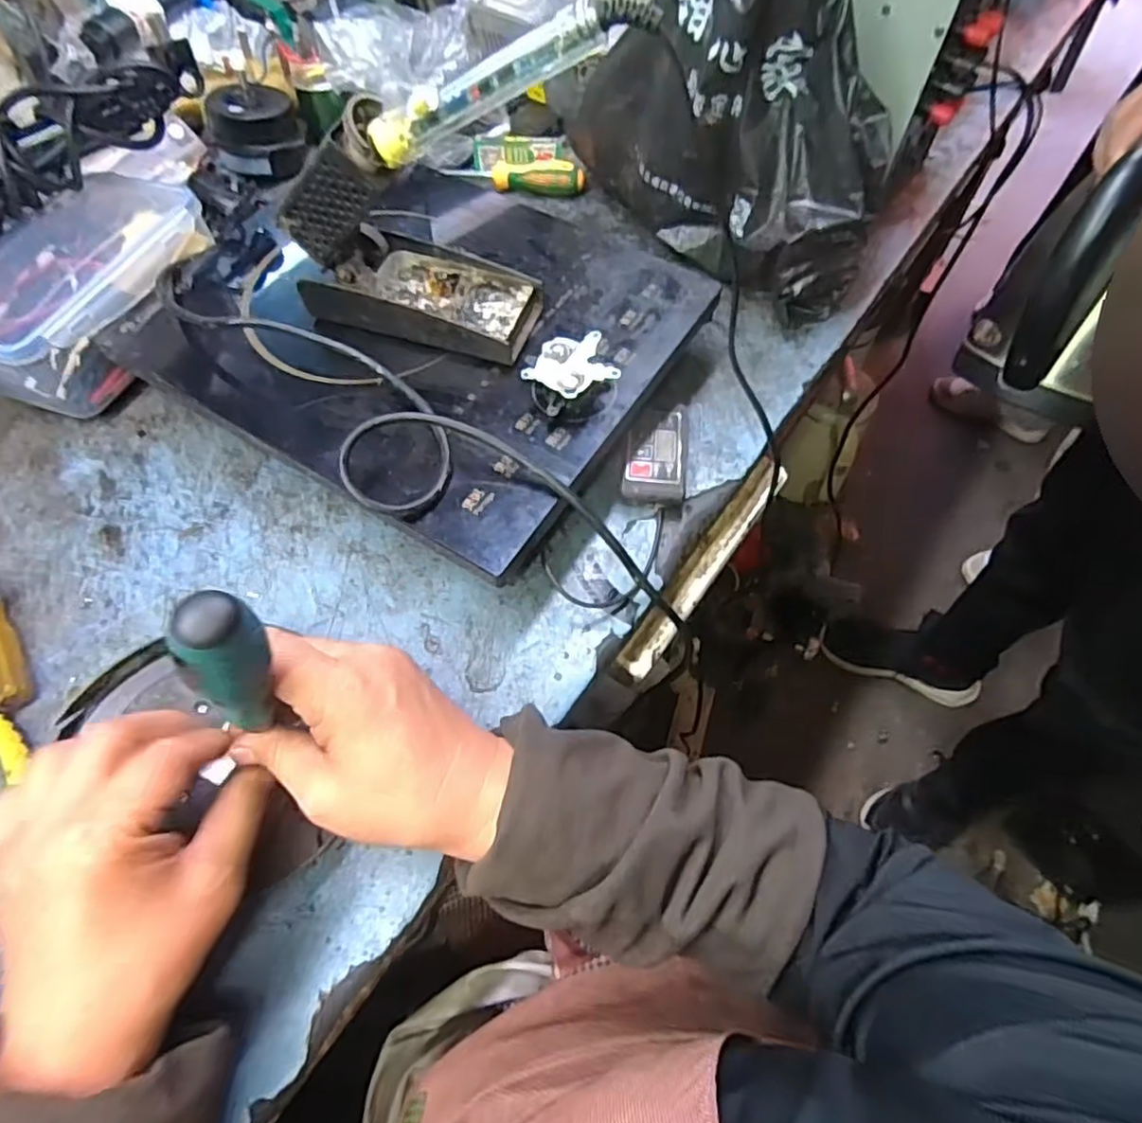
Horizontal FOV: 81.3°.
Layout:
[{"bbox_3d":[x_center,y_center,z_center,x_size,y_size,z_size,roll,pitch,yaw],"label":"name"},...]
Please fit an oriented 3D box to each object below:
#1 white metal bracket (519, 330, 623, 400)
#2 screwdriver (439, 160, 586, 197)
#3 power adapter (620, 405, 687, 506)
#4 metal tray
[{"bbox_3d":[-0.002,-0.129,0.437,0.057,0.006,0.046,-23,63,-11],"label":"white metal bracket"},{"bbox_3d":[-0.060,-0.382,0.657,0.146,0.027,0.031,15,63,9],"label":"screwdriver"},{"bbox_3d":[0.064,-0.079,0.492,0.043,0.020,0.090,7,62,5],"label":"power adapter"},{"bbox_3d":[-0.104,-0.192,0.476,0.151,0.035,0.079,17,63,10],"label":"metal tray"}]

